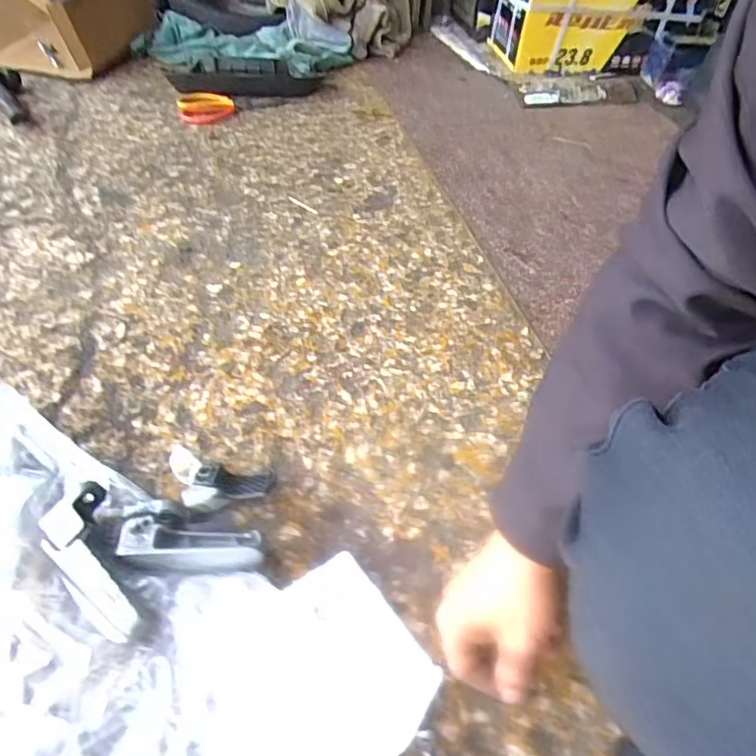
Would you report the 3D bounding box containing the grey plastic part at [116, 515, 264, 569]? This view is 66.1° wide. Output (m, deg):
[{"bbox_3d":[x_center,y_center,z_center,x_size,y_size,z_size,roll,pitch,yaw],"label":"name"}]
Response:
[{"bbox_3d":[-0.155,0.143,0.489,0.116,0.027,0.033,5,47,0],"label":"grey plastic part"}]

